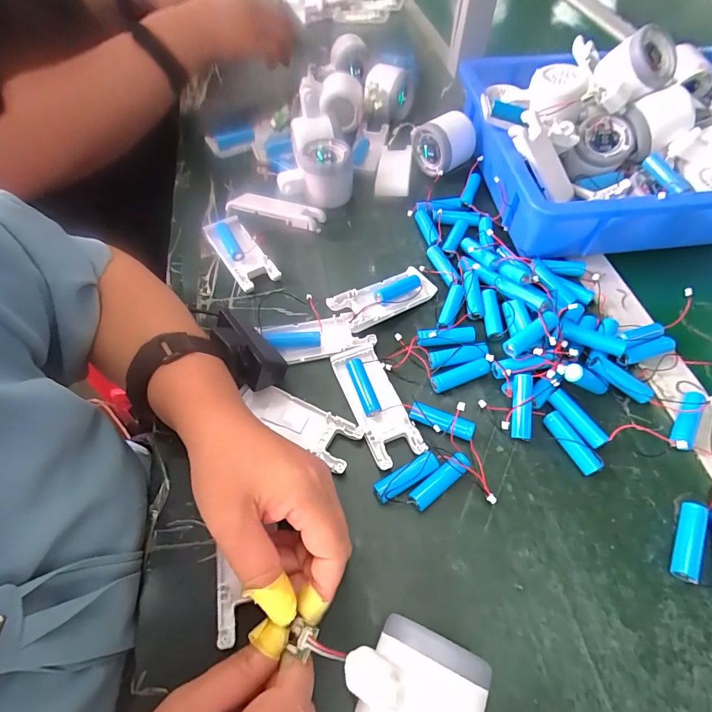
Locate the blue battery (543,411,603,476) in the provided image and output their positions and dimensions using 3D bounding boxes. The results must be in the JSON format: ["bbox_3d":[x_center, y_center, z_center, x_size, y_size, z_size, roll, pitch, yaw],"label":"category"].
[{"bbox_3d":[0.164,0.066,0.303,0.015,0.015,0.050,-27,60,-15],"label":"blue battery"}]

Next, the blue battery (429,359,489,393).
[{"bbox_3d":[0.087,0.016,0.336,0.050,0.015,0.014,-18,59,-9],"label":"blue battery"}]

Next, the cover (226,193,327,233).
[{"bbox_3d":[-0.090,-0.162,0.446,0.105,0.015,0.033,10,58,8],"label":"cover"}]

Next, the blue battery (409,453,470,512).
[{"bbox_3d":[0.062,0.091,0.290,0.051,0.014,0.014,-34,63,-19],"label":"blue battery"}]

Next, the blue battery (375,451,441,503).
[{"bbox_3d":[0.036,0.088,0.290,0.050,0.014,0.015,-28,61,-15],"label":"blue battery"}]

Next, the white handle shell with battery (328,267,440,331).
[{"bbox_3d":[0.027,-0.054,0.370,0.102,0.024,0.037,-27,47,-23],"label":"white handle shell with battery"}]

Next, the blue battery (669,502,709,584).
[{"bbox_3d":[0.222,0.124,0.268,0.014,0.013,0.050,26,62,17],"label":"blue battery"}]

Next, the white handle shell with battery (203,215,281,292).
[{"bbox_3d":[-0.121,-0.109,0.418,0.039,0.013,0.104,-30,61,-16],"label":"white handle shell with battery"}]

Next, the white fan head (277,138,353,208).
[{"bbox_3d":[-0.045,-0.208,0.456,0.082,0.048,0.055,1,57,2],"label":"white fan head"}]

